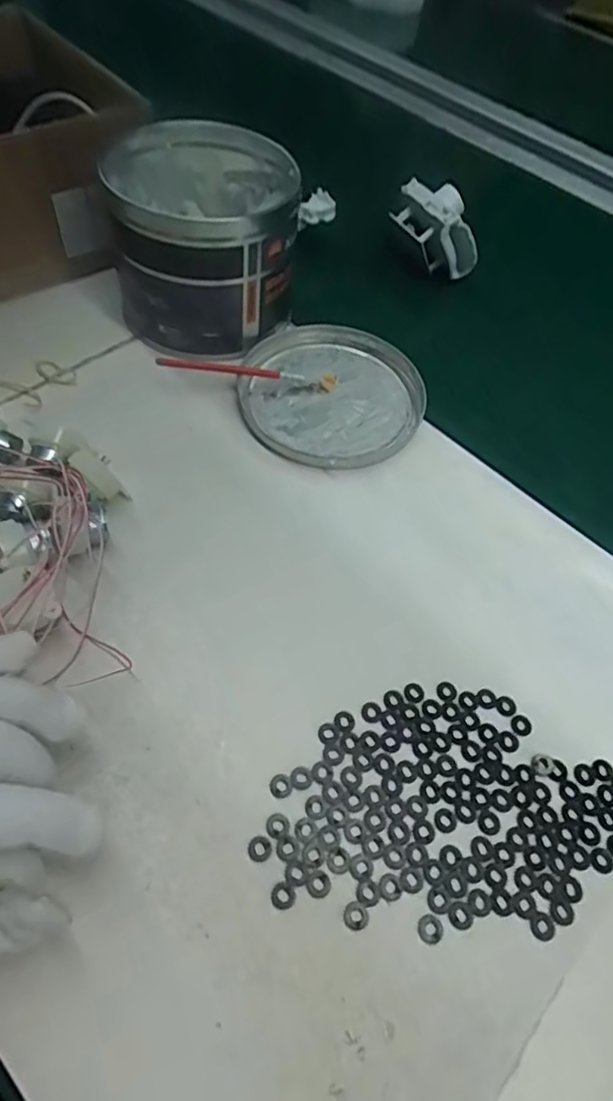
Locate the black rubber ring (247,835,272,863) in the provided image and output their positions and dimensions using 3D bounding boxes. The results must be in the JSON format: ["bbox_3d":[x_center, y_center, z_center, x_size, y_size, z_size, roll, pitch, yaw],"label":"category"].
[{"bbox_3d":[-0.020,0.131,0.259,0.010,0.004,0.010,2,58,-3],"label":"black rubber ring"}]

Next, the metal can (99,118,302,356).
[{"bbox_3d":[-0.073,-0.223,0.428,0.132,0.106,0.139,2,58,-3],"label":"metal can"}]

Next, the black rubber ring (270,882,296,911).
[{"bbox_3d":[-0.010,0.147,0.250,0.010,0.004,0.010,2,58,-3],"label":"black rubber ring"}]

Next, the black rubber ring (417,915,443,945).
[{"bbox_3d":[0.053,0.160,0.249,0.011,0.004,0.011,2,58,-3],"label":"black rubber ring"}]

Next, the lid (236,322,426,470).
[{"bbox_3d":[0.018,-0.113,0.422,0.128,0.014,0.133,2,58,-3],"label":"lid"}]

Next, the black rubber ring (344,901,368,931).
[{"bbox_3d":[0.021,0.154,0.249,0.010,0.004,0.010,2,58,-3],"label":"black rubber ring"}]

